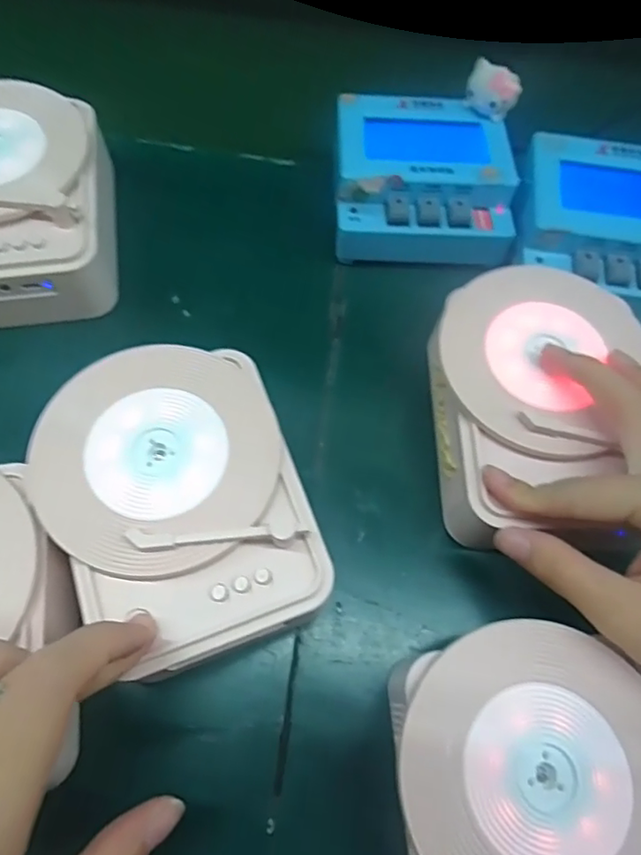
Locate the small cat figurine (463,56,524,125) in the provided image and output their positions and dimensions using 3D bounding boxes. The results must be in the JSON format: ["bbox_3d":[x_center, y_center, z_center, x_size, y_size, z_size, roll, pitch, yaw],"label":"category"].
[{"bbox_3d":[0.101,-0.197,0.340,0.031,0.026,0.014,32,67,11],"label":"small cat figurine"}]

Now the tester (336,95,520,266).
[{"bbox_3d":[0.061,-0.149,0.349,0.101,0.048,0.104,2,65,-3],"label":"tester"}]

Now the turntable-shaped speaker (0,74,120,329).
[{"bbox_3d":[-0.171,-0.124,0.315,0.102,0.046,0.140,-8,66,-7],"label":"turntable-shaped speaker"}]

